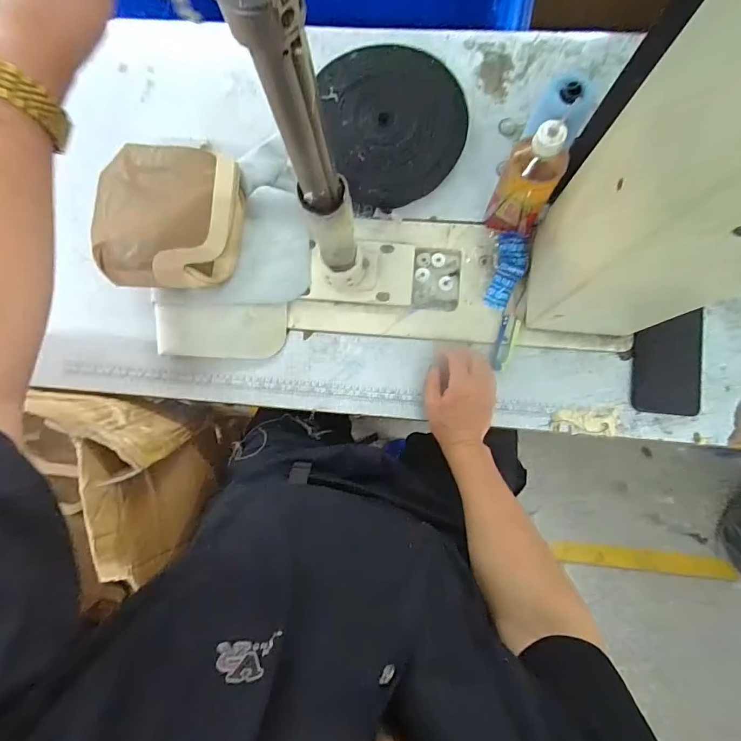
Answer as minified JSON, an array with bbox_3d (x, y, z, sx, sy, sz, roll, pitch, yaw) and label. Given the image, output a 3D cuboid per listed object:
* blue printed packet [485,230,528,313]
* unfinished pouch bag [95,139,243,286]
[{"bbox_3d":[0.191,-0.137,0.585,0.045,0.011,0.103,15,103,6],"label":"blue printed packet"},{"bbox_3d":[-0.279,-0.218,0.582,0.178,0.075,0.202,-1,82,4],"label":"unfinished pouch bag"}]

